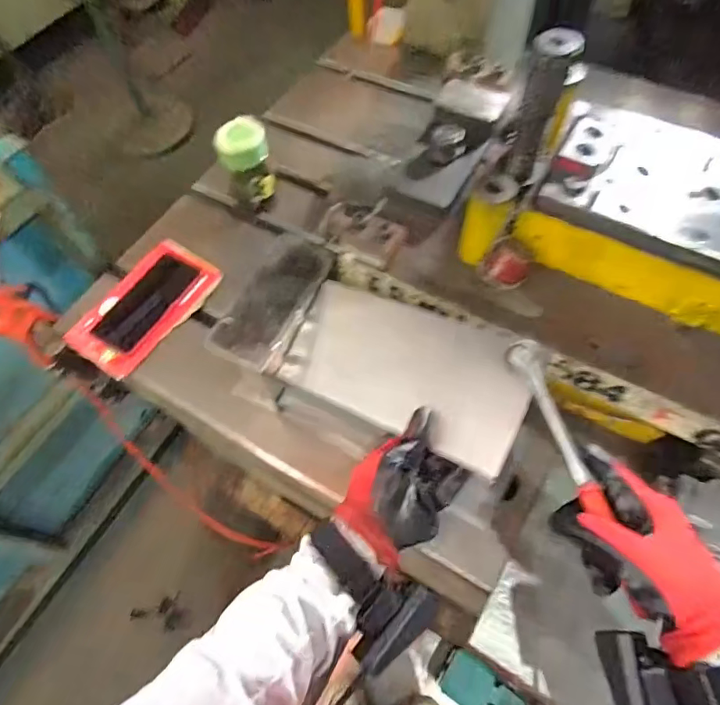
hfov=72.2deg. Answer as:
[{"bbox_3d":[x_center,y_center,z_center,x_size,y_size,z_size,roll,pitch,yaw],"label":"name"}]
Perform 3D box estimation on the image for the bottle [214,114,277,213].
[{"bbox_3d":[-0.163,-0.273,0.716,0.068,0.117,0.080,-18,62,-8],"label":"bottle"}]

